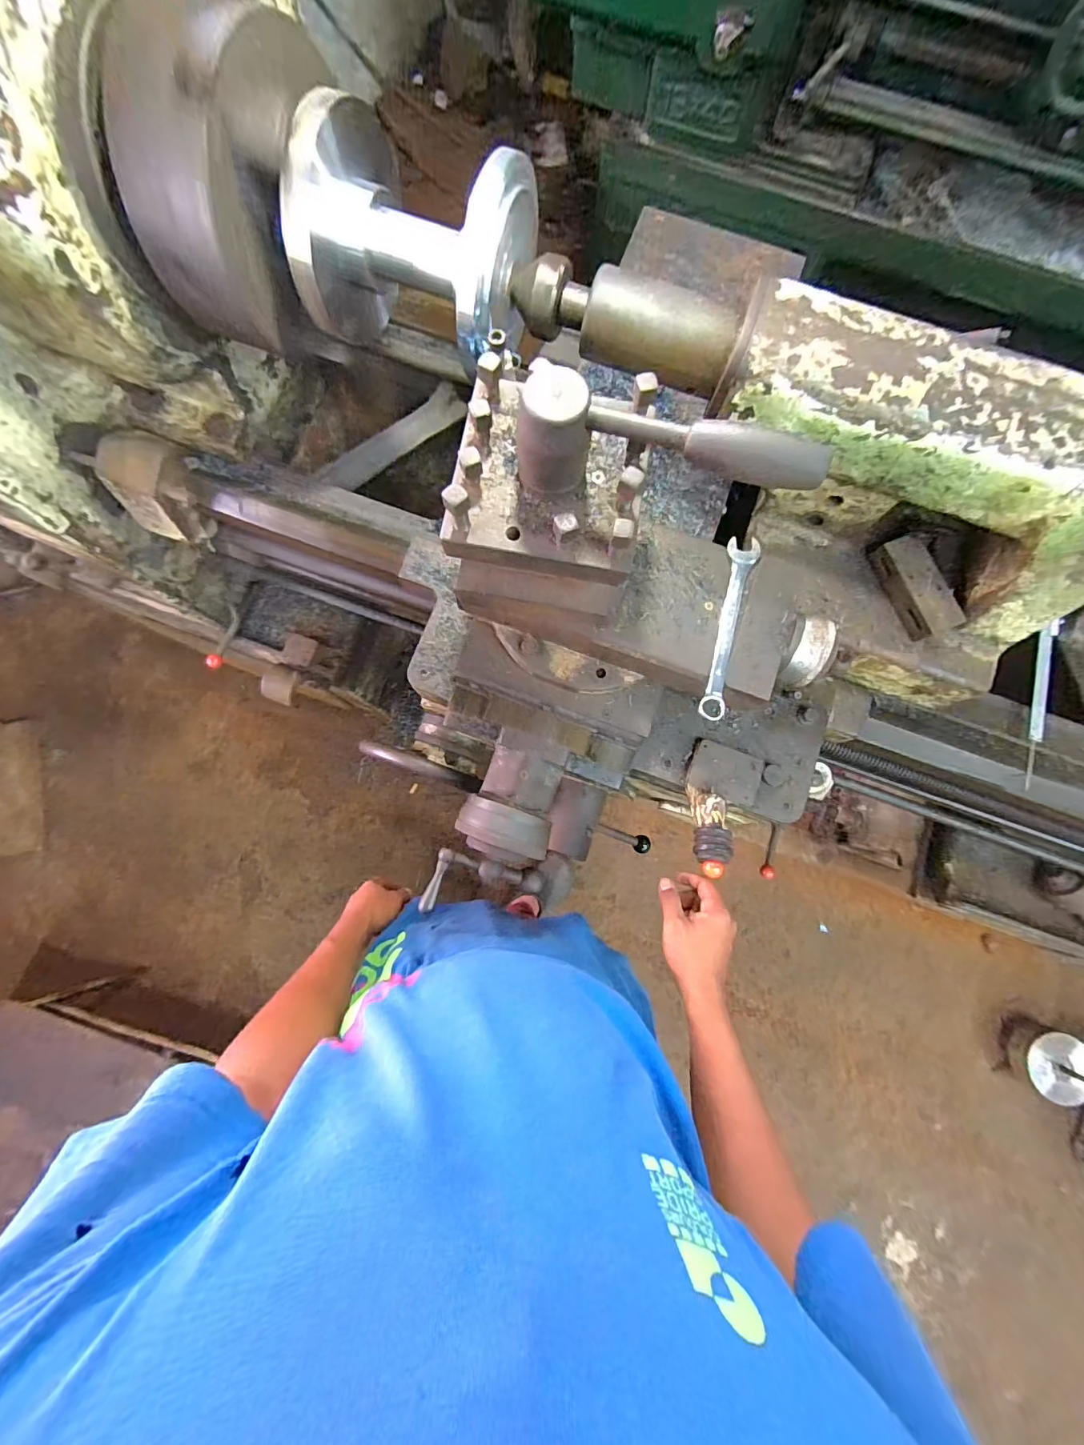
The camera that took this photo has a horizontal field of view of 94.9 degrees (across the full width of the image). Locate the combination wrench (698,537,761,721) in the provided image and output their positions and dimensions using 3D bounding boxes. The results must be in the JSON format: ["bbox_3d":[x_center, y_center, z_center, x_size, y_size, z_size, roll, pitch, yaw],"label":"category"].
[{"bbox_3d":[0.169,-0.086,0.451,0.025,0.017,0.172,14,83,1],"label":"combination wrench"}]

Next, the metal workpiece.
[{"bbox_3d":[-0.109,-0.414,0.442,0.174,0.141,0.151,20,80,2],"label":"metal workpiece"}]

